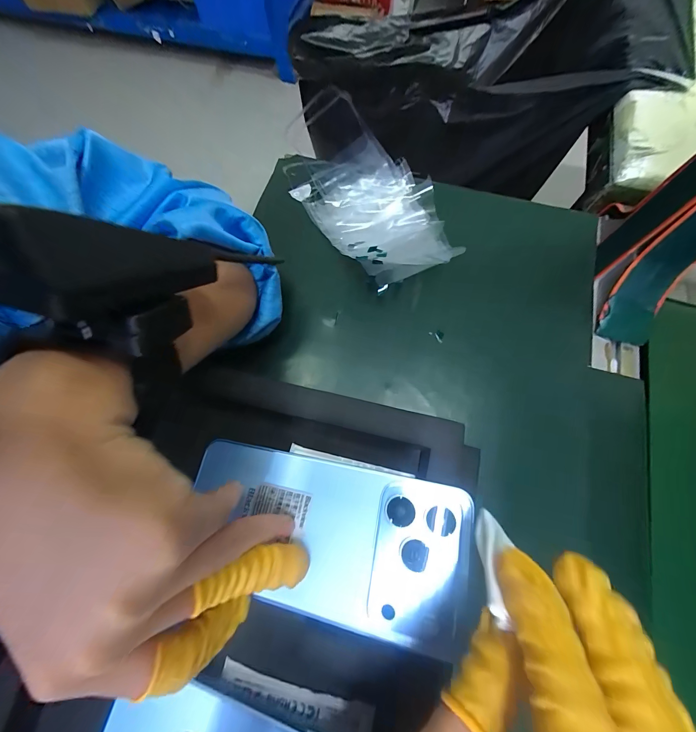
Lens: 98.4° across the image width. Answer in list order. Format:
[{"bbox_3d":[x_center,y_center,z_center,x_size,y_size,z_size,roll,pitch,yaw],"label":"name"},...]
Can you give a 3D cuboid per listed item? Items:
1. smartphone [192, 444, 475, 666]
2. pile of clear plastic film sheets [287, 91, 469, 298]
[{"bbox_3d":[-0.016,0.091,0.165,0.156,0.005,0.074,7,70,14],"label":"smartphone"},{"bbox_3d":[0.019,-0.172,0.310,0.123,0.070,0.218,-34,75,-10],"label":"pile of clear plastic film sheets"}]

